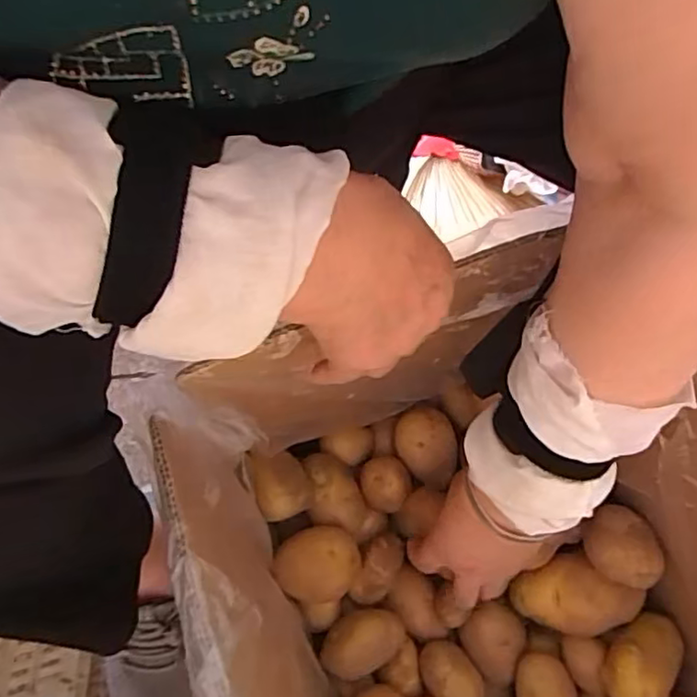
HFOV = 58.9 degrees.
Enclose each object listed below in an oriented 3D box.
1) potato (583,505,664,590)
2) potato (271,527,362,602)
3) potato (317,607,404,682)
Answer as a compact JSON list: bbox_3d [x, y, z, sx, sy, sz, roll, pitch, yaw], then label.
[{"bbox_3d":[0.214,0.159,0.489,0.047,0.041,0.060,-42,76,-12],"label":"potato"},{"bbox_3d":[-0.024,0.175,0.500,0.065,0.037,0.055,-6,72,-1],"label":"potato"},{"bbox_3d":[0.011,0.242,0.511,0.067,0.042,0.045,-24,73,-7],"label":"potato"}]

